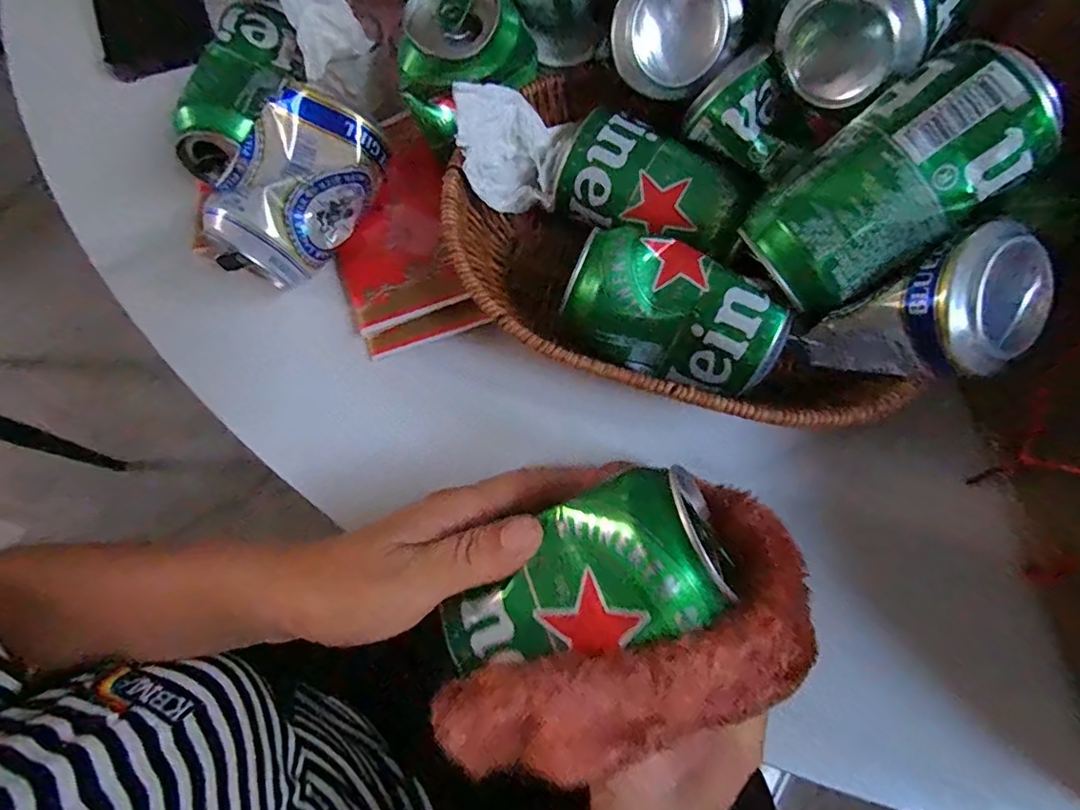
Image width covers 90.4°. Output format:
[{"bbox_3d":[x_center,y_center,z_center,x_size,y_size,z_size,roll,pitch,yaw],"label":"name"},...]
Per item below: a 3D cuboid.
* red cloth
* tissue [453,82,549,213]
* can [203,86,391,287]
[{"bbox_3d":[0.033,0.088,0.191,0.144,0.034,0.069,-25,72,-6],"label":"red cloth"},{"bbox_3d":[-0.019,-0.142,0.303,0.052,0.072,0.030,-17,71,-8],"label":"tissue"},{"bbox_3d":[-0.143,-0.126,0.313,0.071,0.056,0.116,36,89,3],"label":"can"}]

